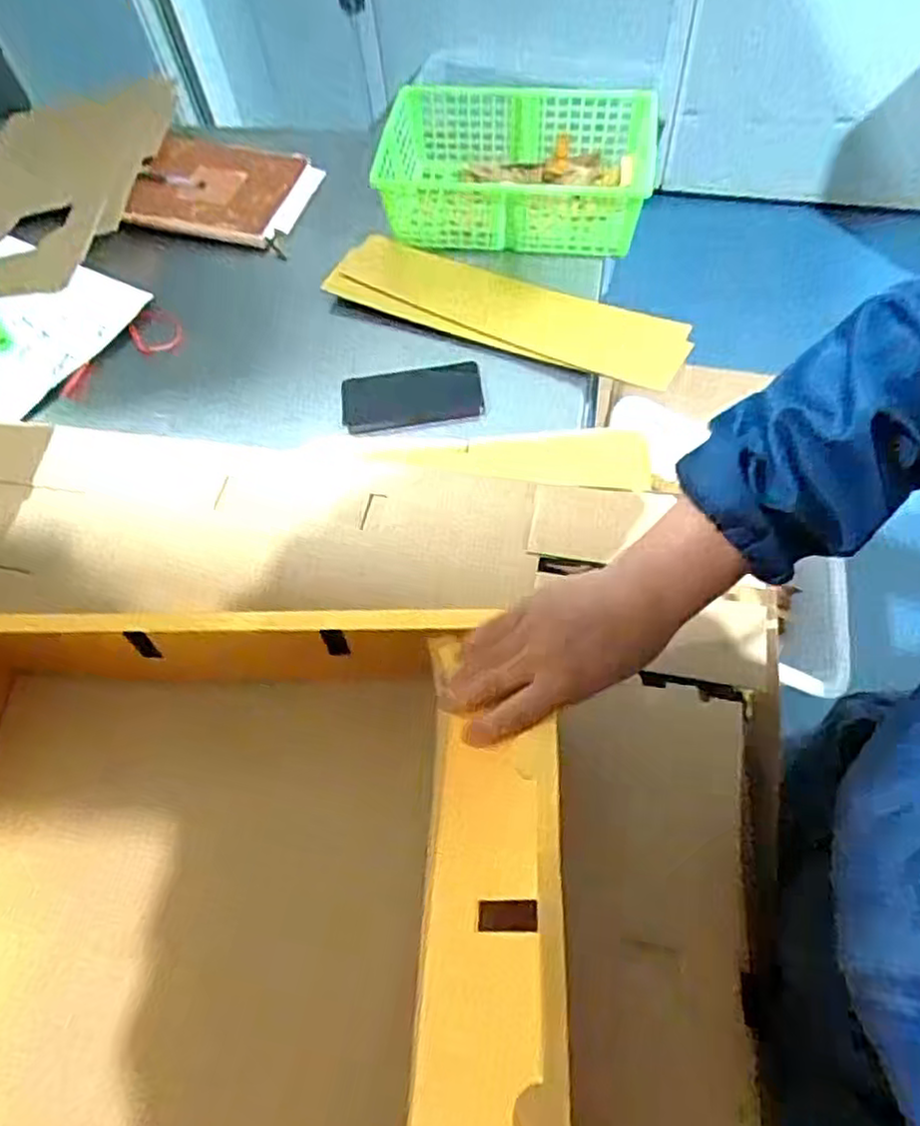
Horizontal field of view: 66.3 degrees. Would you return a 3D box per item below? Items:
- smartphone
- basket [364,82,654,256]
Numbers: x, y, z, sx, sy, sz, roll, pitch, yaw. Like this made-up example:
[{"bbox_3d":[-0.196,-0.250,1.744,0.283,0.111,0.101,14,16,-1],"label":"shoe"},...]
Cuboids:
[{"bbox_3d":[-0.054,-0.192,0.808,0.157,0.013,0.087,-5,68,-4],"label":"smartphone"},{"bbox_3d":[0.075,-0.533,0.941,0.342,0.115,0.255,1,60,4],"label":"basket"}]

